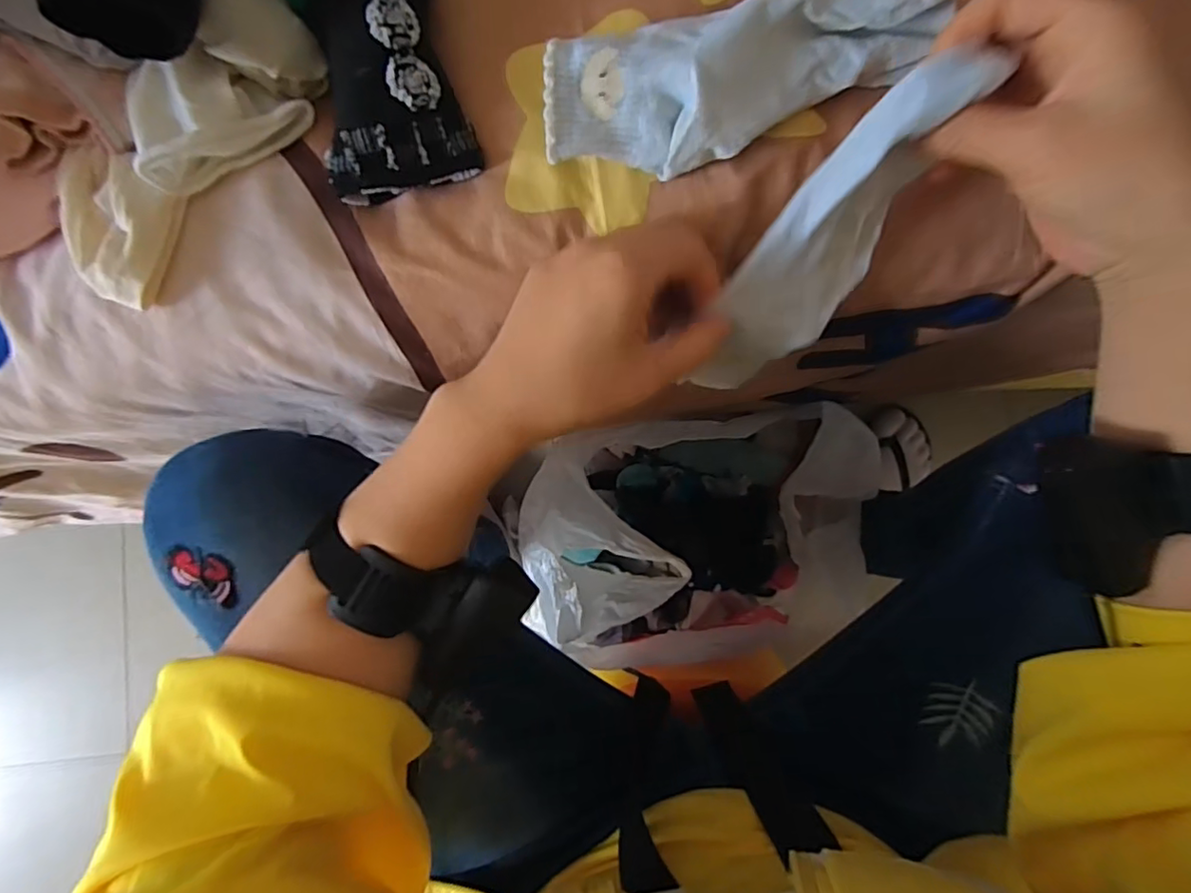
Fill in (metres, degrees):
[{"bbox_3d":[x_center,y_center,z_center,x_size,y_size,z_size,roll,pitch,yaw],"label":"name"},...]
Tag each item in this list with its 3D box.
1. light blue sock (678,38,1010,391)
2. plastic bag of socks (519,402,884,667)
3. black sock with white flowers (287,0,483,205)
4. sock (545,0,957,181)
[{"bbox_3d":[0.109,-0.091,0.278,0.066,0.180,0.018,12,44,-34],"label":"light blue sock"},{"bbox_3d":[0.113,0.091,0.596,0.334,0.175,0.222,-7,83,1],"label":"plastic bag of socks"},{"bbox_3d":[-0.107,-0.193,0.281,0.070,0.049,0.126,-12,83,1],"label":"black sock with white flowers"},{"bbox_3d":[0.070,-0.172,0.275,0.185,0.035,0.062,-8,83,1],"label":"sock"}]

